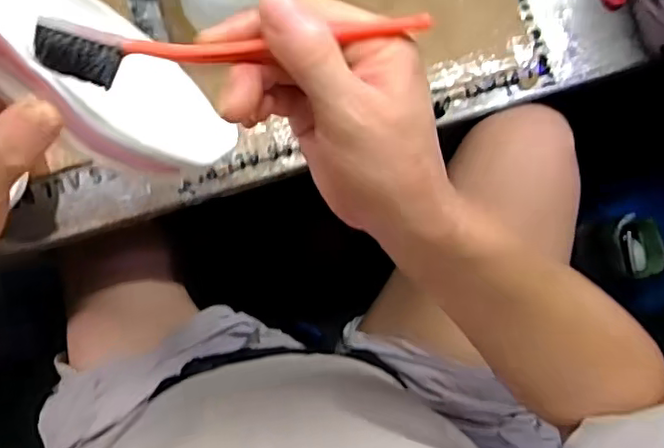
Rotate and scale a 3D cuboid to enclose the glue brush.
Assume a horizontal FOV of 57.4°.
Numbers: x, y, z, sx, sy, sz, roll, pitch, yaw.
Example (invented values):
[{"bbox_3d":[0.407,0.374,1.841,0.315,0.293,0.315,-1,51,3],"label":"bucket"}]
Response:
[{"bbox_3d":[-0.042,-0.078,0.261,0.168,0.008,0.028,-5,87,-3],"label":"glue brush"}]

